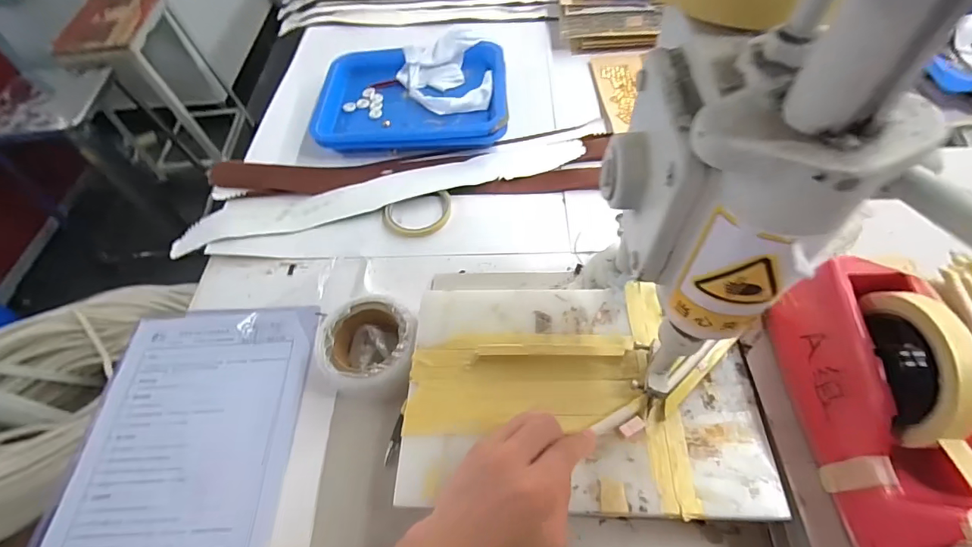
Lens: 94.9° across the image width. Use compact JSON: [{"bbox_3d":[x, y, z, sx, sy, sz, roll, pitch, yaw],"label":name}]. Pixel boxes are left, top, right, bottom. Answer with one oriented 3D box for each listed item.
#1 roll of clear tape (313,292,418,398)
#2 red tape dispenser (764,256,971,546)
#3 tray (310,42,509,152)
[{"bbox_3d":[-0.119,0.079,0.469,0.110,0.050,0.102,-2,58,4],"label":"roll of clear tape"},{"bbox_3d":[0.288,0.088,0.309,0.077,0.117,0.199,1,57,4],"label":"red tape dispenser"},{"bbox_3d":[-0.112,-0.273,0.689,0.287,0.041,0.200,-4,58,3],"label":"tray"}]

